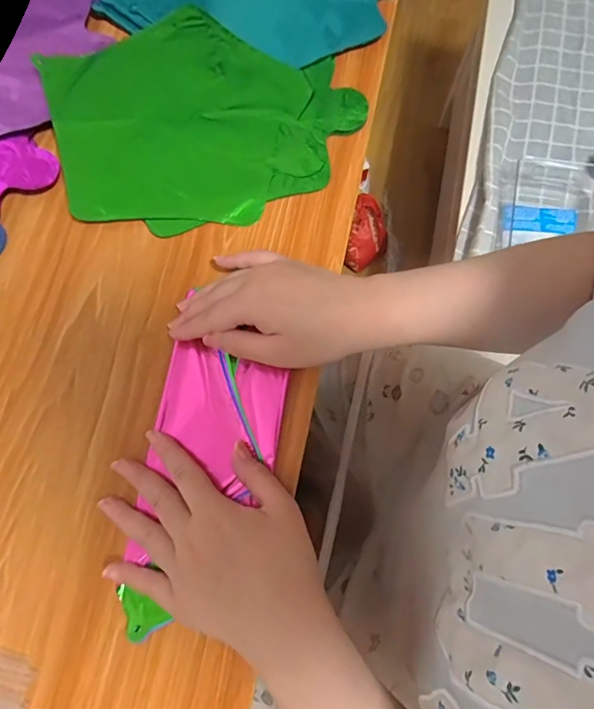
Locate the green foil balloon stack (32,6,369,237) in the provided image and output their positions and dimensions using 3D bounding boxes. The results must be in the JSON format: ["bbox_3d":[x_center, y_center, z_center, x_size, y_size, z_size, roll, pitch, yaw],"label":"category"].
[{"bbox_3d":[-0.088,-0.222,0.405,0.263,0.012,0.218,-18,75,-4],"label":"green foil balloon stack"}]

